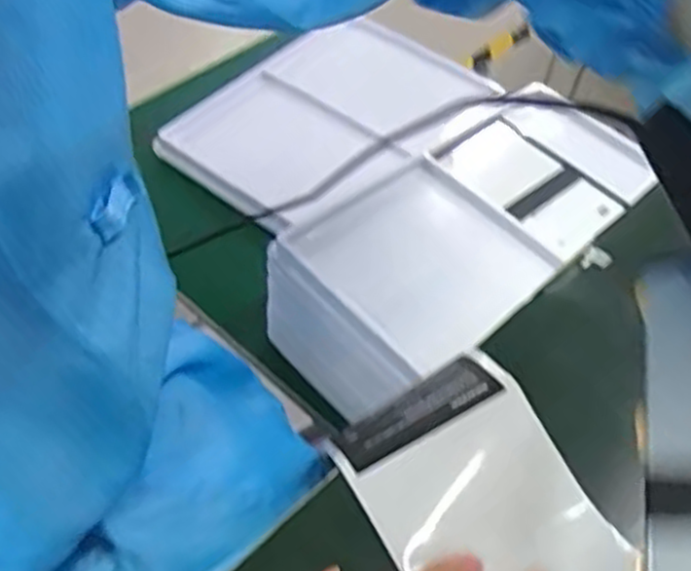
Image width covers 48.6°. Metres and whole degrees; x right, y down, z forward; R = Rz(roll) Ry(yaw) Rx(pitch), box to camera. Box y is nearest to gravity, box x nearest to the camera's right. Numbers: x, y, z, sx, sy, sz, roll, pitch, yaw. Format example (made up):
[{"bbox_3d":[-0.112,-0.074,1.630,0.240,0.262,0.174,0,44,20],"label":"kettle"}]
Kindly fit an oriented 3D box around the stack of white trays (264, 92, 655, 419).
[{"bbox_3d":[0.101,-0.029,0.653,0.316,0.122,0.163,-31,60,-26],"label":"stack of white trays"}]

